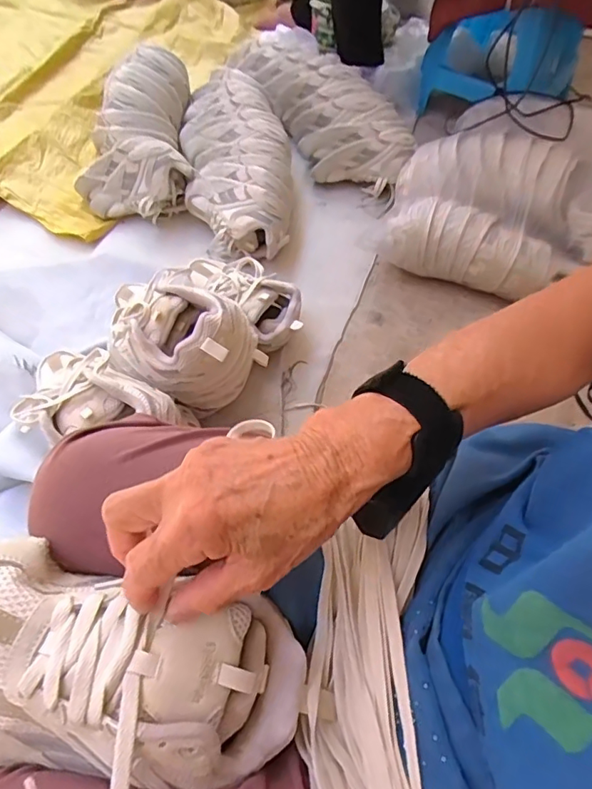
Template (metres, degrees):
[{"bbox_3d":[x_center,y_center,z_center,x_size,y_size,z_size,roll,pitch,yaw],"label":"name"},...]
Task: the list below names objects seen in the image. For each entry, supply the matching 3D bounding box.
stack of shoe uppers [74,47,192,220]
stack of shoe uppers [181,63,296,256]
[{"bbox_3d":[-0.339,-0.553,1.090,0.226,0.133,0.429,-5,61,-5],"label":"stack of shoe uppers"},{"bbox_3d":[-0.124,-0.485,1.066,0.205,0.133,0.506,-6,61,-6],"label":"stack of shoe uppers"}]

